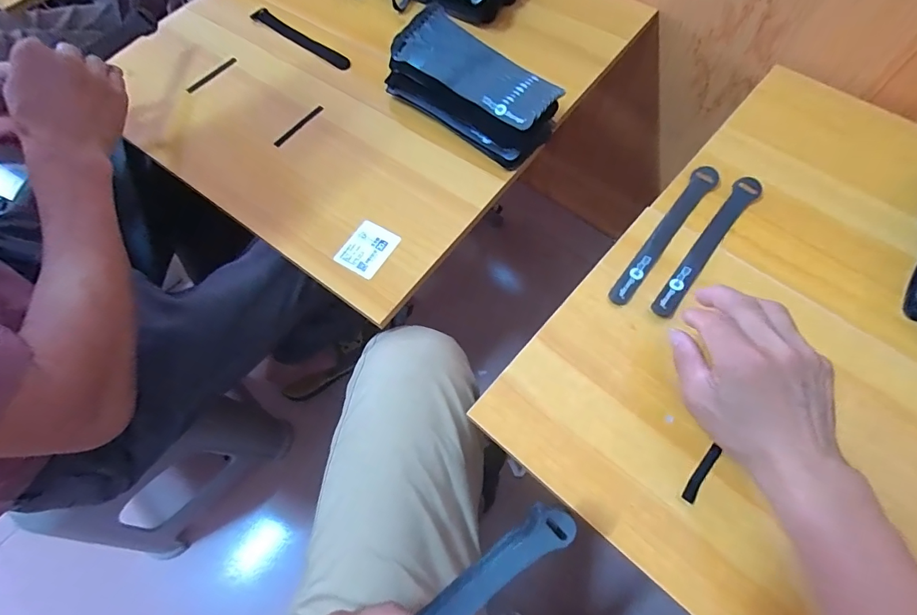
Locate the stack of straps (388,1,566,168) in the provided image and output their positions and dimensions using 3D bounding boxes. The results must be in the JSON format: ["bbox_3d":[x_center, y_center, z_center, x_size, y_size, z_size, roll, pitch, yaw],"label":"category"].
[{"bbox_3d":[0.015,-0.257,0.520,0.205,0.066,0.091,39,71,19],"label":"stack of straps"}]

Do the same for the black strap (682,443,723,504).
[{"bbox_3d":[0.198,0.133,0.356,0.010,0.004,0.053,36,71,18],"label":"black strap"}]

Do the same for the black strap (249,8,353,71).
[{"bbox_3d":[-0.224,-0.383,0.630,0.194,0.007,0.023,36,71,18],"label":"black strap"}]

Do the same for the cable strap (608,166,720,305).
[{"bbox_3d":[0.216,-0.078,0.458,0.025,0.011,0.198,34,70,17],"label":"cable strap"}]

